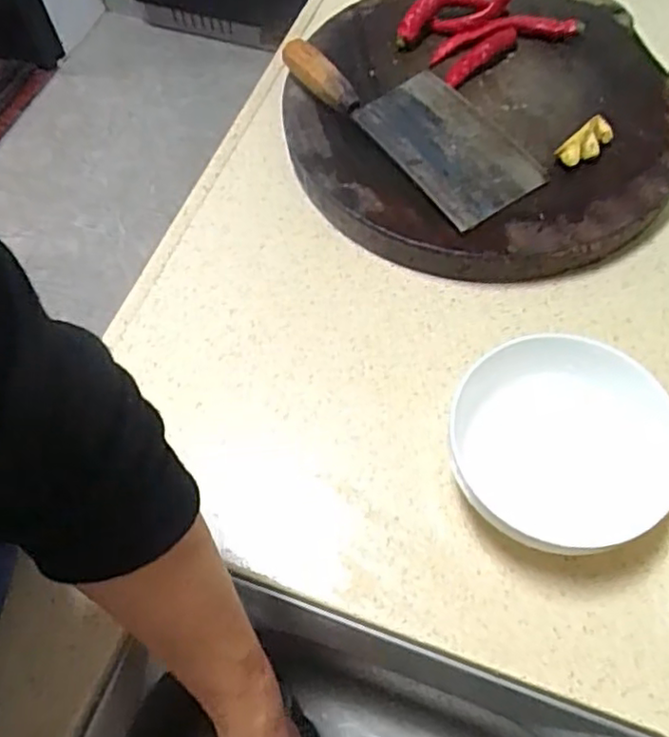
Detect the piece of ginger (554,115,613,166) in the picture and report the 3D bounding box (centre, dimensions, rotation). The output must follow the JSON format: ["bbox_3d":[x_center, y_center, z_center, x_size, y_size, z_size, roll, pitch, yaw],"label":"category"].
[{"bbox_3d":[0.217,-0.194,0.570,0.056,0.017,0.023,-39,68,-17],"label":"piece of ginger"}]

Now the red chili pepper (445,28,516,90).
[{"bbox_3d":[0.136,-0.296,0.630,0.092,0.014,0.019,-40,68,-18],"label":"red chili pepper"}]

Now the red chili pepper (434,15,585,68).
[{"bbox_3d":[0.167,-0.325,0.645,0.152,0.021,0.029,-13,63,-5],"label":"red chili pepper"}]

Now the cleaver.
[{"bbox_3d":[0.071,-0.232,0.595,0.101,0.034,0.247,-38,67,-17],"label":"cleaver"}]

